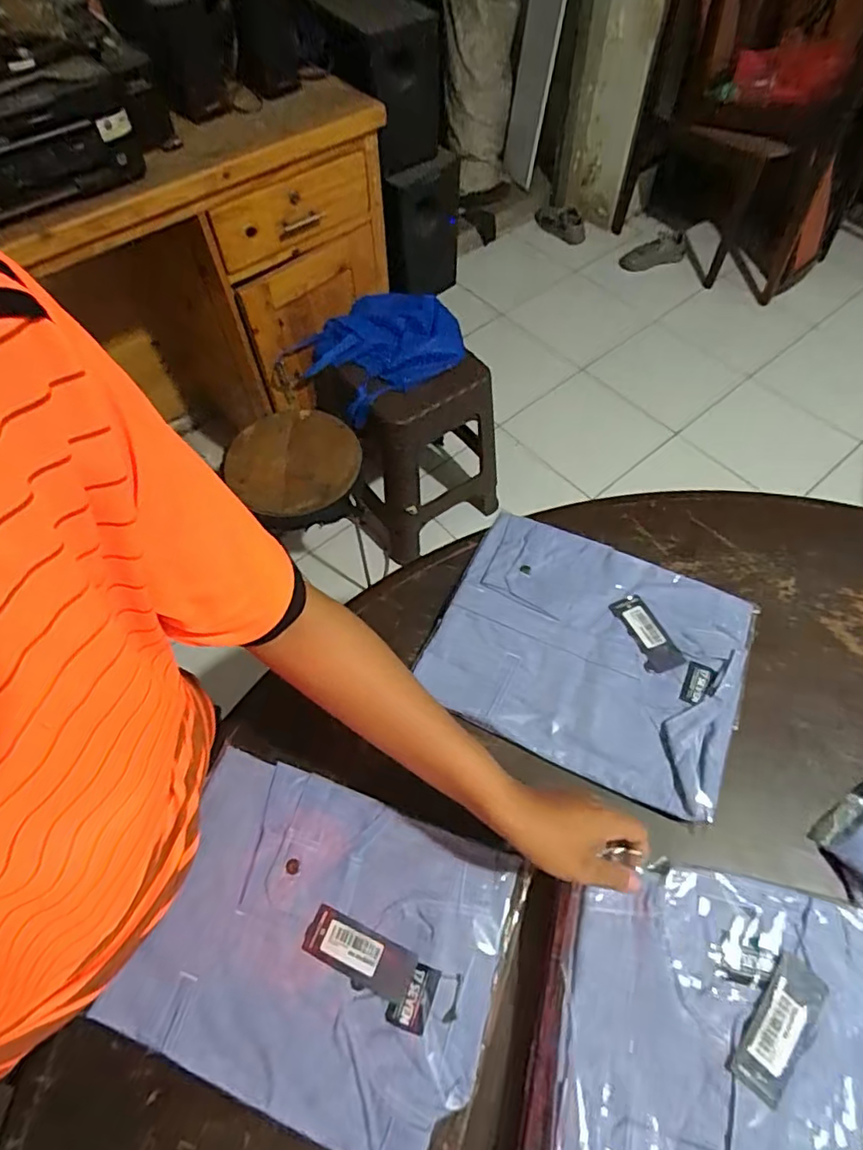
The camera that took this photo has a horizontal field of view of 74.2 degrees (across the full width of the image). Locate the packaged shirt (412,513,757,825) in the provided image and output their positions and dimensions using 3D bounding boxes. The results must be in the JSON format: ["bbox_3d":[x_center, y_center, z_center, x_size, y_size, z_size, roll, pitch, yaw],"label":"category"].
[{"bbox_3d":[0.177,0.079,0.646,0.323,0.022,0.272,22,63,13],"label":"packaged shirt"}]

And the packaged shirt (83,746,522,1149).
[{"bbox_3d":[-0.101,0.326,0.511,0.306,0.016,0.246,16,62,10],"label":"packaged shirt"}]

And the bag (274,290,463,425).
[{"bbox_3d":[-0.133,-0.473,1.217,0.377,0.179,0.190,-9,61,-4],"label":"bag"}]

